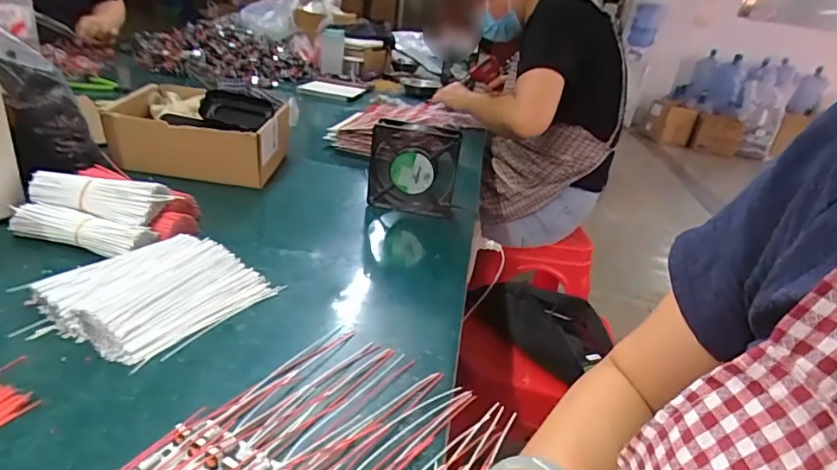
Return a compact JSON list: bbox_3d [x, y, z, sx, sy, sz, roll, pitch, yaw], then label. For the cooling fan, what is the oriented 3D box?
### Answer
[{"bbox_3d":[-0.006,-0.087,0.684,0.118,0.120,0.034,7,25,-2],"label":"cooling fan"}]

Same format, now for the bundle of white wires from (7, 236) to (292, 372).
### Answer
[{"bbox_3d":[-0.238,0.049,0.457,0.139,0.027,0.162,21,28,25],"label":"bundle of white wires"}]

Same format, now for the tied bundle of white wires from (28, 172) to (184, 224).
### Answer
[{"bbox_3d":[-0.340,-0.039,0.537,0.156,0.044,0.047,9,24,2],"label":"tied bundle of white wires"}]

